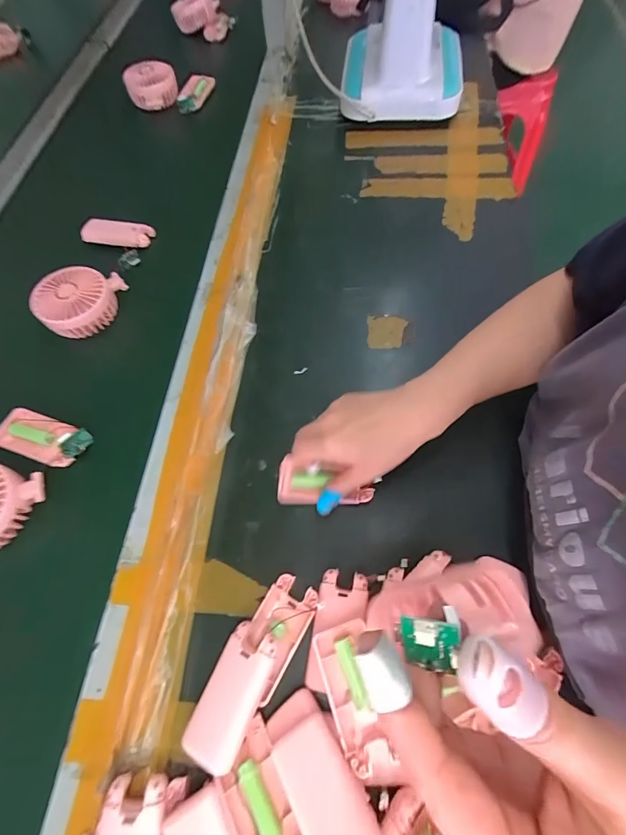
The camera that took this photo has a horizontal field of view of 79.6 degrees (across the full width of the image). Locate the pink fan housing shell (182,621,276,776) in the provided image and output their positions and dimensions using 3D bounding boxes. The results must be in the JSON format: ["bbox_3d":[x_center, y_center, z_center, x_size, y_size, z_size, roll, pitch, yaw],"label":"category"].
[{"bbox_3d":[-0.063,0.221,0.303,0.041,0.026,0.091,21,67,12],"label":"pink fan housing shell"}]

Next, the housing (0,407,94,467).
[{"bbox_3d":[-0.292,0.021,0.405,0.104,0.019,0.046,16,66,10],"label":"housing"}]

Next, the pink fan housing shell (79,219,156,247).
[{"bbox_3d":[-0.281,-0.265,0.542,0.094,0.019,0.040,4,65,4],"label":"pink fan housing shell"}]

